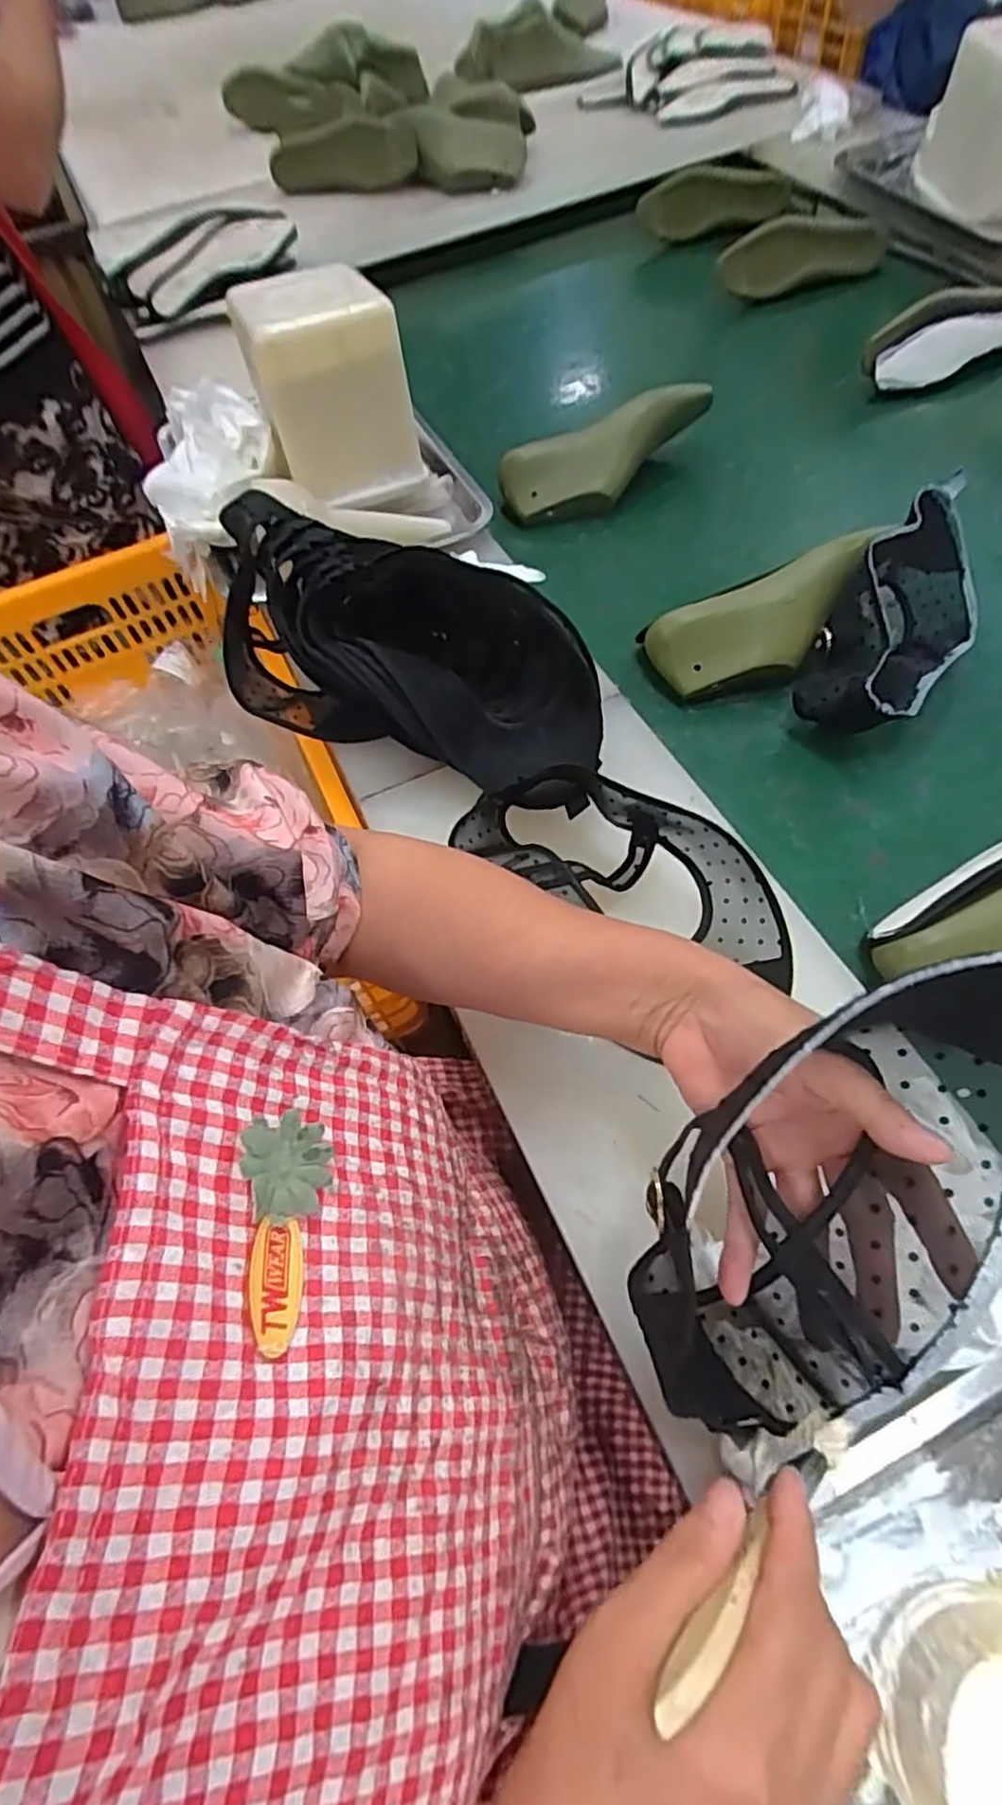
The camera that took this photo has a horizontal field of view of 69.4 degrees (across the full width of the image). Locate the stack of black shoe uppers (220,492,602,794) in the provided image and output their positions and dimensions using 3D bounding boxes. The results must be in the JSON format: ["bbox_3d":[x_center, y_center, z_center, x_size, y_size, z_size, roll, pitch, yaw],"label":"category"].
[{"bbox_3d":[-0.085,-0.211,0.601,0.367,0.097,0.158,16,62,12],"label":"stack of black shoe uppers"}]

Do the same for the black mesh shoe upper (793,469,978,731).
[{"bbox_3d":[0.355,-0.249,0.640,0.110,0.104,0.247,32,66,19],"label":"black mesh shoe upper"}]

